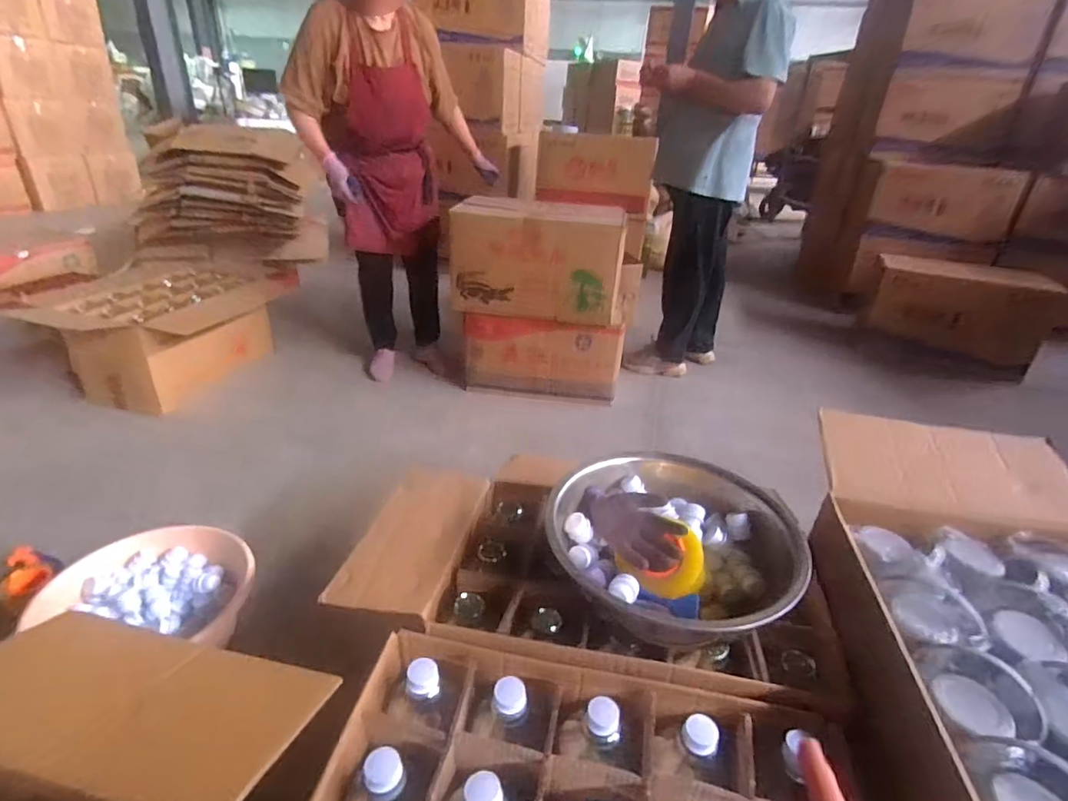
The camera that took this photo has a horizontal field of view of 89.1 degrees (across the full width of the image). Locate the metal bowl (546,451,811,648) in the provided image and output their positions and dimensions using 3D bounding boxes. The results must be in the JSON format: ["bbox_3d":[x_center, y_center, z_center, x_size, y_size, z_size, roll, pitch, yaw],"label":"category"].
[{"bbox_3d":[0.216,0.234,0.870,0.361,0.132,0.327,13,30,17],"label":"metal bowl"}]

